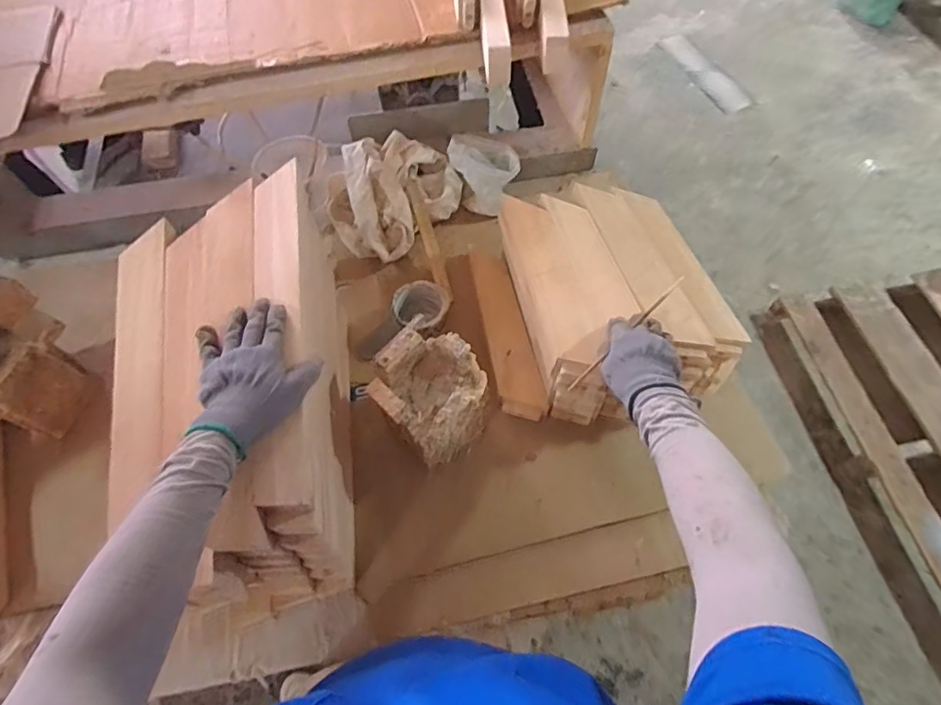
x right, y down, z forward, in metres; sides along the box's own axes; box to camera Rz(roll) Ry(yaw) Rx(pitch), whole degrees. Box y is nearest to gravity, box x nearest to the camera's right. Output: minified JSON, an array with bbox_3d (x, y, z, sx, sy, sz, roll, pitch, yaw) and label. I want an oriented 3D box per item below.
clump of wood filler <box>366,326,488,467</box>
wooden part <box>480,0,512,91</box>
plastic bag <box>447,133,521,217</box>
[{"bbox_3d":[-0.050,0.060,0.703,0.129,0.147,0.127,39,69,20],"label":"clump of wood filler"},{"bbox_3d":[0.021,-0.520,0.759,0.033,0.069,0.378,-5,61,-1],"label":"wooden part"},{"bbox_3d":[0.023,-0.317,0.939,0.112,0.088,0.118,25,65,14],"label":"plastic bag"}]

